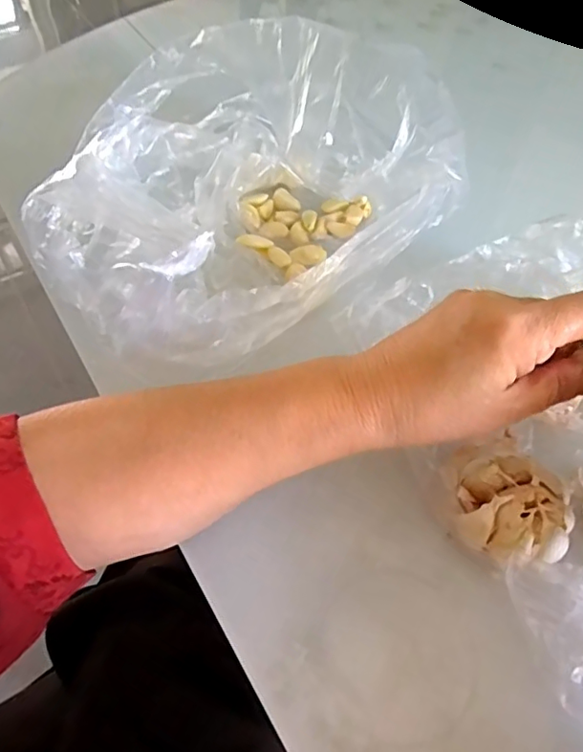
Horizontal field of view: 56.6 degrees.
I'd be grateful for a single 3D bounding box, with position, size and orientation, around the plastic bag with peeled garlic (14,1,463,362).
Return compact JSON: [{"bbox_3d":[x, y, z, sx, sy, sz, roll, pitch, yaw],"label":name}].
[{"bbox_3d":[-0.050,-0.126,0.353,0.235,0.112,0.223,-31,58,-15],"label":"plastic bag with peeled garlic"}]

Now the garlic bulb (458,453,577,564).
[{"bbox_3d":[0.106,0.067,0.262,0.053,0.031,0.047,38,61,22],"label":"garlic bulb"}]

